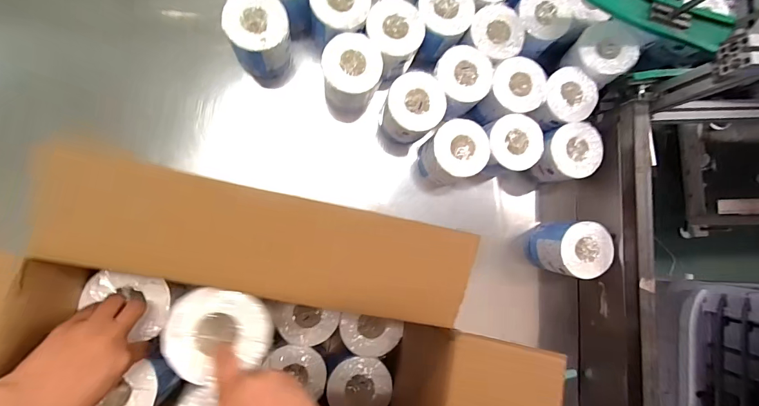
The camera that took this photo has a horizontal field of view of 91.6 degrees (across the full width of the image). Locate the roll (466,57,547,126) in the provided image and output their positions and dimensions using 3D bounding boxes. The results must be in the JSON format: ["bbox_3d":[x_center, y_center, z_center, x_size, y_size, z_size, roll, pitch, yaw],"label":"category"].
[{"bbox_3d":[0.234,-0.199,0.680,0.117,0.093,0.101,-41,93,-9],"label":"roll"}]

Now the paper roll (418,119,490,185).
[{"bbox_3d":[0.128,-0.089,0.668,0.098,0.107,0.094,1,86,-9],"label":"paper roll"}]

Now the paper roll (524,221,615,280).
[{"bbox_3d":[0.352,0.084,0.692,0.098,0.117,0.099,1,86,-9],"label":"paper roll"}]

